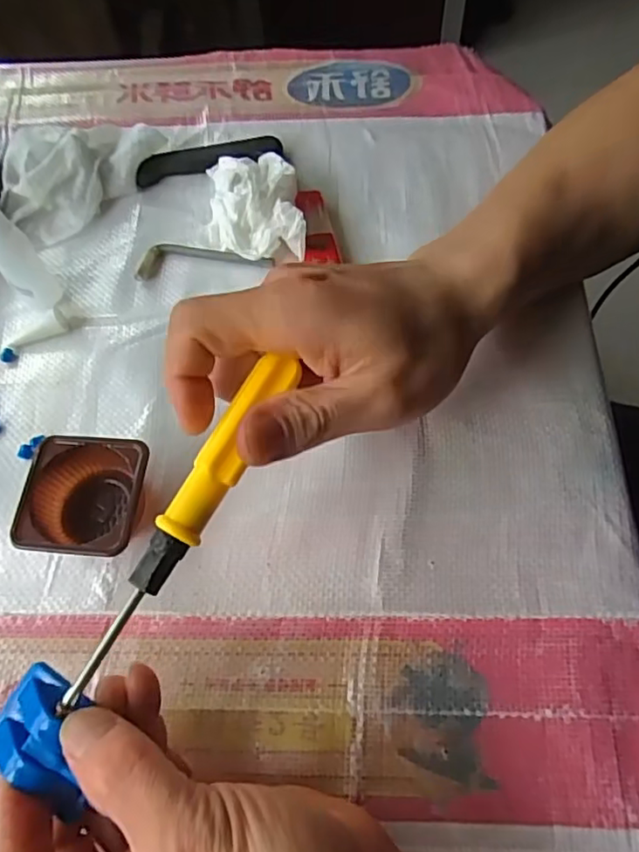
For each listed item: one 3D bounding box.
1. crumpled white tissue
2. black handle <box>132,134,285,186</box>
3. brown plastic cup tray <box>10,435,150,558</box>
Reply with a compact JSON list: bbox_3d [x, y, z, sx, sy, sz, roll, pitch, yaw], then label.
[{"bbox_3d":[-0.039,-0.134,0.349,0.052,0.039,0.083,-10,63,-1],"label":"crumpled white tissue"},{"bbox_3d":[-0.070,-0.171,0.379,0.092,0.012,0.022,-10,63,-2],"label":"black handle"},{"bbox_3d":[-0.107,0.035,0.277,0.053,0.026,0.054,4,64,5],"label":"brown plastic cup tray"}]

